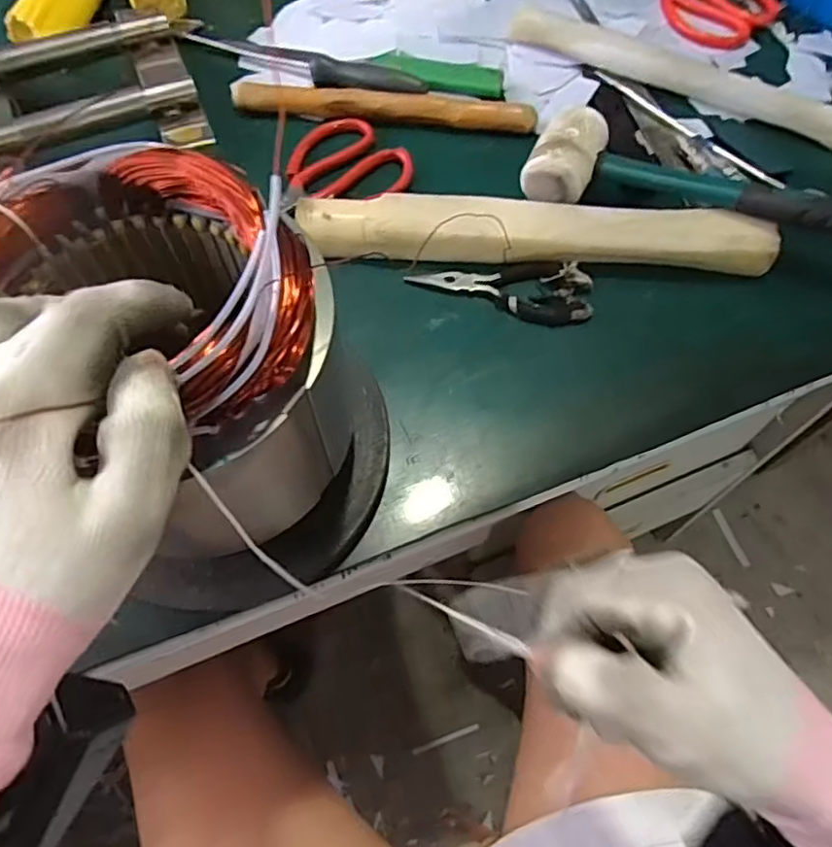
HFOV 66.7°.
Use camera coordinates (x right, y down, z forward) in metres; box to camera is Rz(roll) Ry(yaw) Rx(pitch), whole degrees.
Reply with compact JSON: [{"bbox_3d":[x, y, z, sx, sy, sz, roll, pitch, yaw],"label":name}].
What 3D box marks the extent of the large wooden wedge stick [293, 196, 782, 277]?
[{"bbox_3d":[0.085,-0.135,0.447,0.326,0.031,0.048,3,63,1],"label":"large wooden wedge stick"}]

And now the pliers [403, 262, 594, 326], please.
[{"bbox_3d":[0.060,-0.090,0.439,0.123,0.012,0.043,0,63,-1],"label":"pliers"}]

